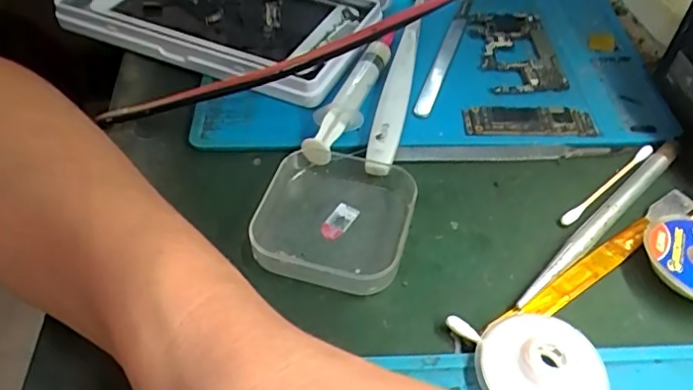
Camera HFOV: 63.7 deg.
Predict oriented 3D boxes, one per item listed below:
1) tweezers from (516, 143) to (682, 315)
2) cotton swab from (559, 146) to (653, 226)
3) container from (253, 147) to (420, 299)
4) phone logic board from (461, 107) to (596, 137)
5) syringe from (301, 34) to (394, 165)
[{"bbox_3d":[0.112,0.010,0.242,0.122,0.004,0.009,-35,57,-27],"label":"tweezers"},{"bbox_3d":[0.121,-0.005,0.257,0.069,0.004,0.005,-32,55,-24],"label":"cotton swab"},{"bbox_3d":[-0.004,0.008,0.239,0.060,0.013,0.064,13,50,11],"label":"container"},{"bbox_3d":[0.091,-0.037,0.280,0.063,0.005,0.018,1,48,2],"label":"phone logic board"},{"bbox_3d":[0.003,-0.051,0.287,0.020,0.018,0.097,16,50,14],"label":"syringe"}]

